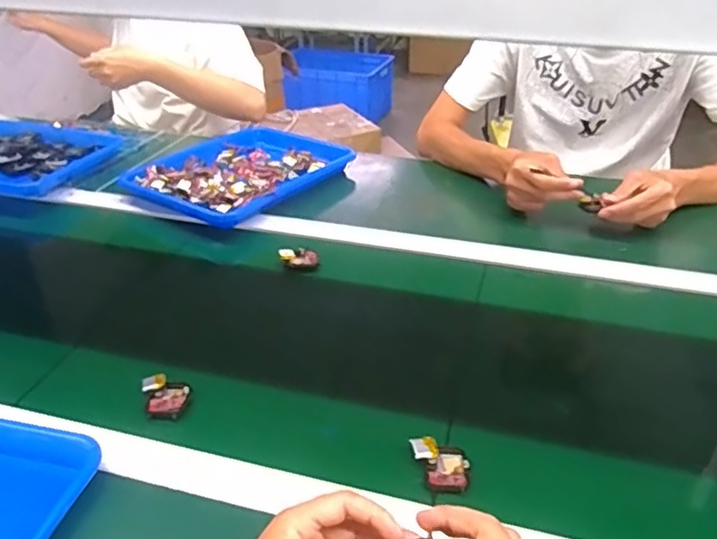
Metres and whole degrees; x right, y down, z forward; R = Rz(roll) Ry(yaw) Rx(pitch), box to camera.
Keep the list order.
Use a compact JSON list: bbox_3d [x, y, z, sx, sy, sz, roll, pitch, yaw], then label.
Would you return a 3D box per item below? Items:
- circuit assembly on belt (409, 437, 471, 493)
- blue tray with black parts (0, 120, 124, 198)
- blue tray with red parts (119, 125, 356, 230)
[{"bbox_3d":[0.070,0.167,0.537,0.048,0.014,0.047,0,34,0],"label":"circuit assembly on belt"},{"bbox_3d":[-0.614,-0.203,1.108,0.369,0.048,0.249,9,33,14],"label":"blue tray with black parts"},{"bbox_3d":[-0.187,-0.173,1.045,0.258,0.036,0.322,19,37,28],"label":"blue tray with red parts"}]

